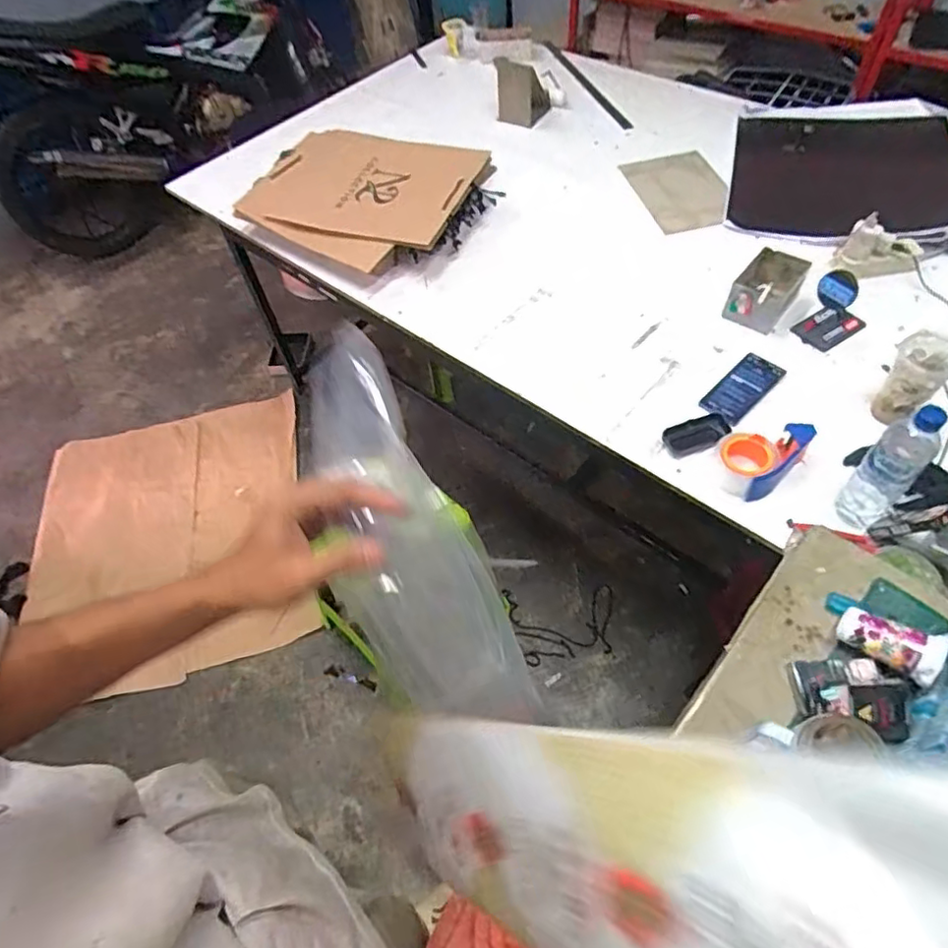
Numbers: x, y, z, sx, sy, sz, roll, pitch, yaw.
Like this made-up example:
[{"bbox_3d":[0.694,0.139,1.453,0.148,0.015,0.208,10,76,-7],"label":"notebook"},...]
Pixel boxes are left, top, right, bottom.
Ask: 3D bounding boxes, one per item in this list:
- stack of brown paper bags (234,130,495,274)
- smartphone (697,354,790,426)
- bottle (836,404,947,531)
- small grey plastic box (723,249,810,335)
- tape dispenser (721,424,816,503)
[{"bbox_3d":[-0.267,-0.661,1.432,0.521,0.120,0.389,25,61,21],"label":"stack of brown paper bags"},{"bbox_3d":[0.474,-0.151,1.071,0.176,0.014,0.075,-41,61,-21],"label":"smartphone"},{"bbox_3d":[0.573,-0.010,0.833,0.067,0.212,0.060,37,66,27],"label":"bottle"},{"bbox_3d":[0.559,-0.350,1.158,0.109,0.075,0.164,33,64,25],"label":"small grey plastic box"},{"bbox_3d":[0.453,-0.033,0.961,0.145,0.057,0.104,-38,60,-19],"label":"tape dispenser"}]

